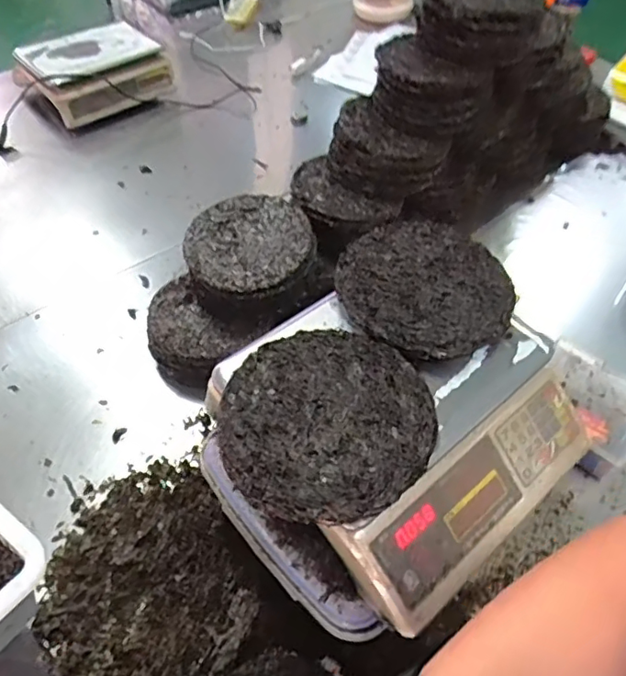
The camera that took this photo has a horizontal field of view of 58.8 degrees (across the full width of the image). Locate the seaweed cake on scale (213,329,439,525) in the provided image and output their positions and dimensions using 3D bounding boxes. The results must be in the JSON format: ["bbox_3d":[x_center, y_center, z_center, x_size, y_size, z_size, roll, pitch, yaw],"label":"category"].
[{"bbox_3d":[0.011,0.077,0.543,0.205,0.022,0.198,0,50,0],"label":"seaweed cake on scale"}]

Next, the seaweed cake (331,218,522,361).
[{"bbox_3d":[0.131,-0.065,0.662,0.202,0.041,0.202,0,50,0],"label":"seaweed cake"}]

